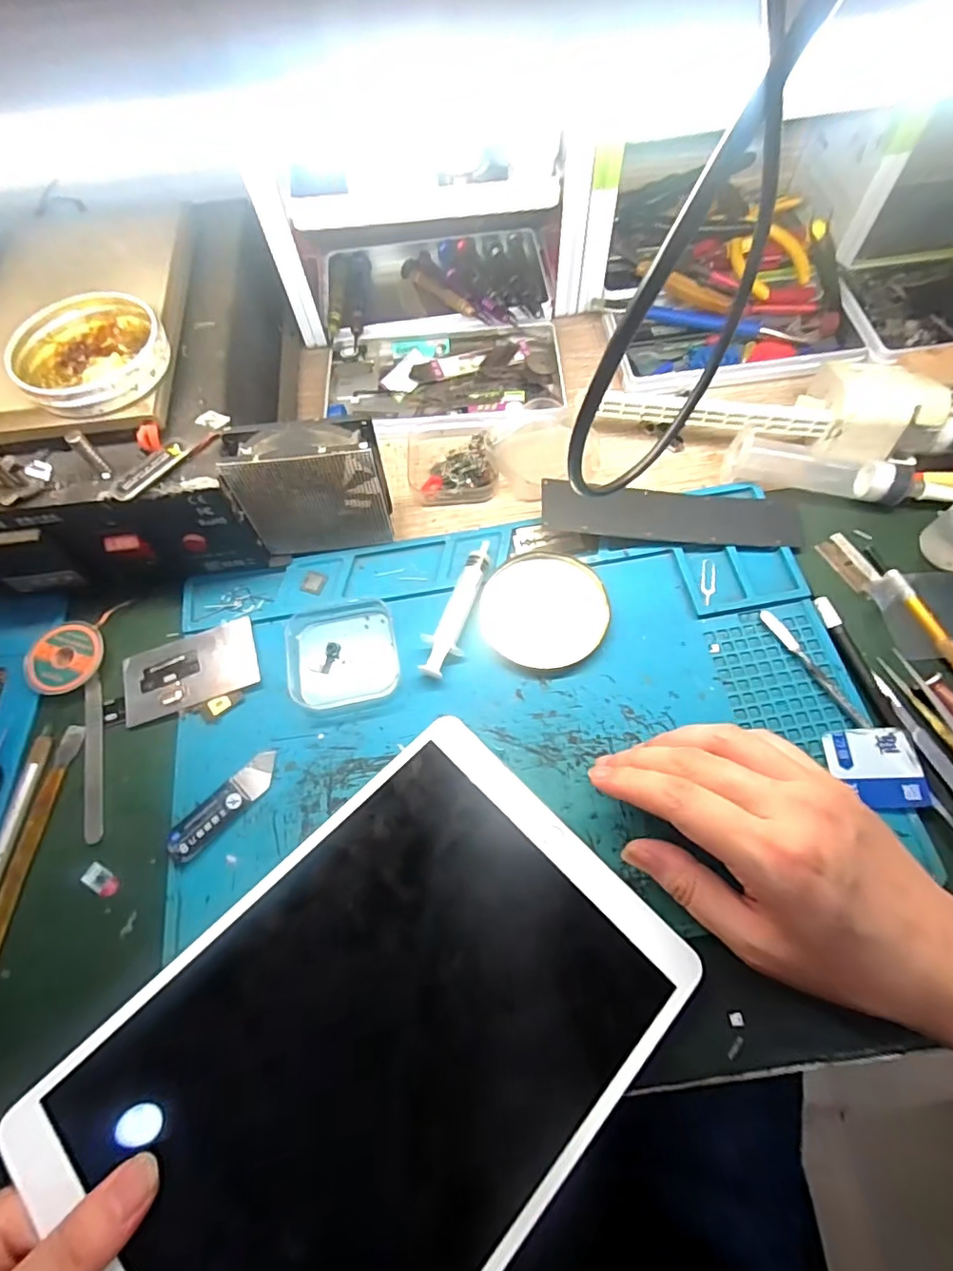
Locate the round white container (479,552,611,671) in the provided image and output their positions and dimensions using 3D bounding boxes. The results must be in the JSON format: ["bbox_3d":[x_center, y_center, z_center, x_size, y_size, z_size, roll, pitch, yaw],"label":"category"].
[{"bbox_3d":[0.041,-0.016,0.331,0.073,0.011,0.073,-1,66,2],"label":"round white container"}]

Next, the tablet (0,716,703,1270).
[{"bbox_3d":[-0.041,0.172,0.237,0.175,0.005,0.245,41,67,19],"label":"tablet"}]

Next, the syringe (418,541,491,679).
[{"bbox_3d":[-0.012,-0.018,0.330,0.023,0.015,0.089,13,67,9],"label":"syringe"}]

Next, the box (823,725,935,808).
[{"bbox_3d":[0.208,0.068,0.285,0.044,0.007,0.040,-1,66,3],"label":"box"}]

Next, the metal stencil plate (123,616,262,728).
[{"bbox_3d":[-0.171,0.022,0.329,0.079,0.005,0.045,-18,68,-4],"label":"metal stencil plate"}]

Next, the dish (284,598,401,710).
[{"bbox_3d":[-0.079,0.009,0.324,0.062,0.014,0.059,-11,66,-2],"label":"dish"}]

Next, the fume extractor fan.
[{"bbox_3d":[-0.094,-0.083,0.326,0.080,0.087,0.030,-6,66,0],"label":"fume extractor fan"}]

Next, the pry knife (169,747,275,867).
[{"bbox_3d":[-0.135,0.091,0.295,0.019,0.006,0.067,40,74,18],"label":"pry knife"}]

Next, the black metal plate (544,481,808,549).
[{"bbox_3d":[0.123,-0.076,0.349,0.164,0.009,0.032,4,78,-3],"label":"black metal plate"}]

